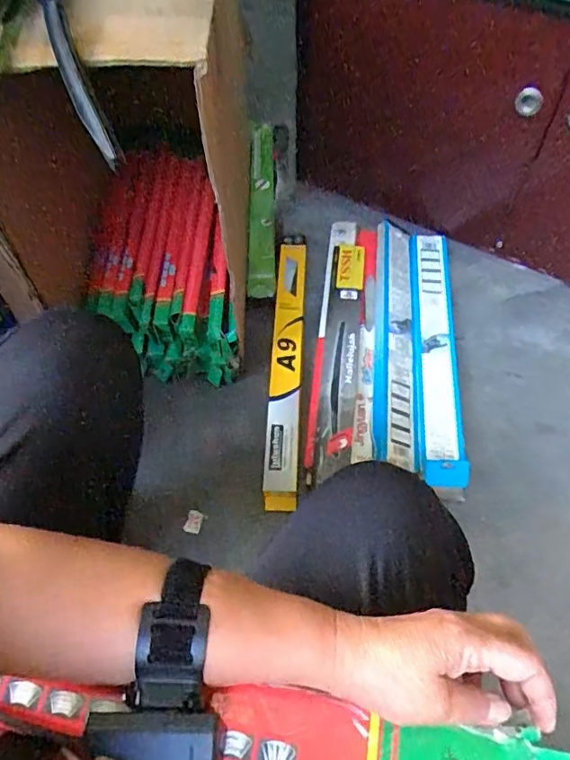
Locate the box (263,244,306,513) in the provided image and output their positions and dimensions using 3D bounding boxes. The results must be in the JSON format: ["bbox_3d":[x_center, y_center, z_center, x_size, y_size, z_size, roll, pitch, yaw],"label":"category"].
[{"bbox_3d":[0.003,-0.040,0.939,0.050,0.025,0.518,2,57,3],"label":"box"}]

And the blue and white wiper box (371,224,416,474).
[{"bbox_3d":[0.194,-0.095,0.954,0.063,0.042,0.500,4,57,4],"label":"blue and white wiper box"}]

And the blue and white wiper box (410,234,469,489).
[{"bbox_3d":[0.263,-0.070,0.948,0.078,0.038,0.526,4,57,4],"label":"blue and white wiper box"}]

